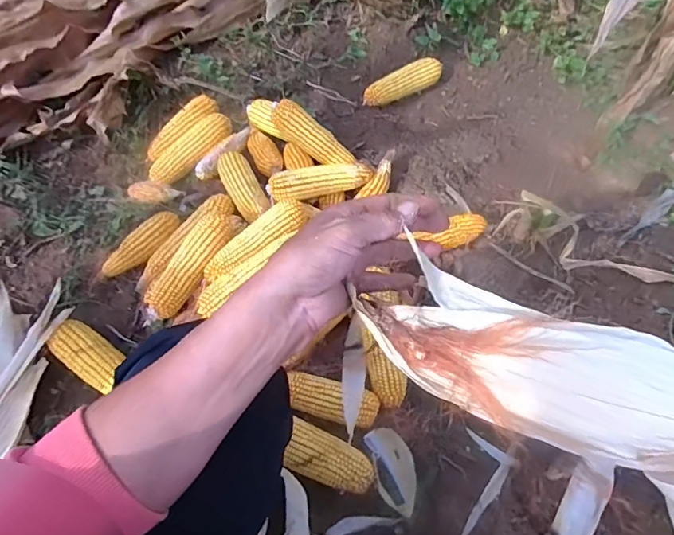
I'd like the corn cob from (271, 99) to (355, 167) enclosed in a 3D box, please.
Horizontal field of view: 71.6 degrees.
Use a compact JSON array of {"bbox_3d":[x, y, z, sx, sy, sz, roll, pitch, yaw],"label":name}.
[{"bbox_3d":[-0.047,-0.255,0.905,0.181,0.060,0.055,35,65,-16],"label":"corn cob"}]

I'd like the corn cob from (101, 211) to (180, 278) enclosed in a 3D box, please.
[{"bbox_3d":[-0.349,-0.036,0.846,0.058,0.049,0.158,42,70,18],"label":"corn cob"}]

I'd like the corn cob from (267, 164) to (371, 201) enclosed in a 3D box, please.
[{"bbox_3d":[-0.031,-0.153,0.863,0.190,0.057,0.051,-10,64,-6],"label":"corn cob"}]

